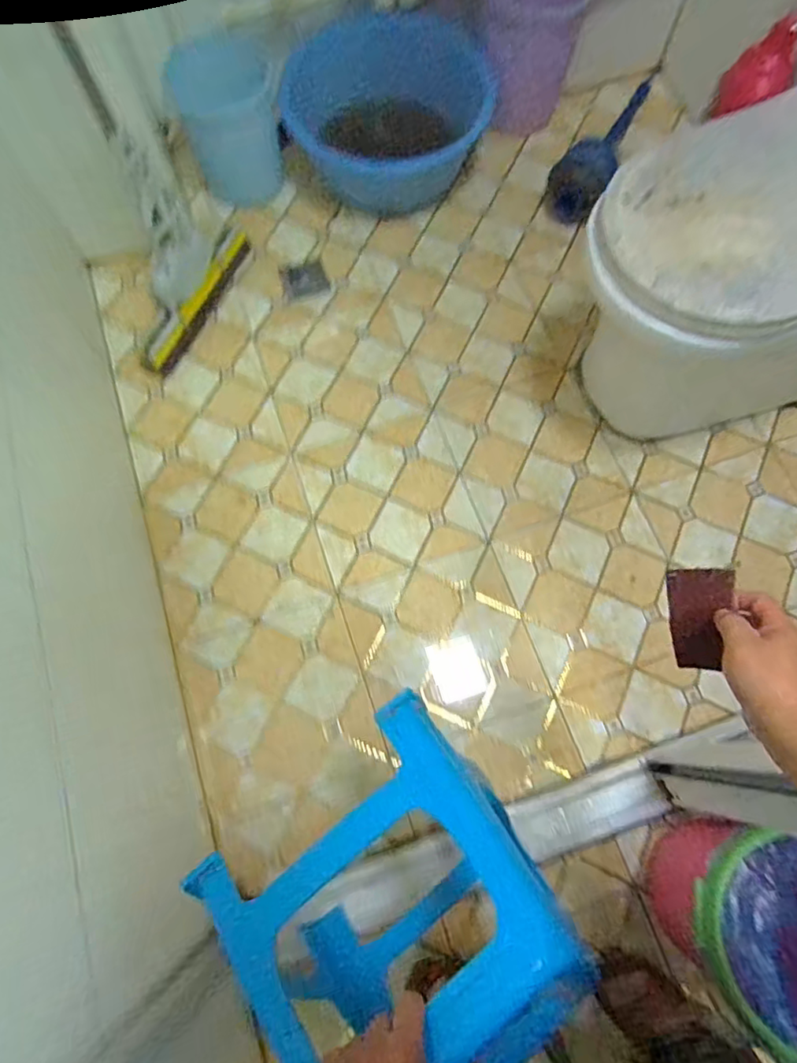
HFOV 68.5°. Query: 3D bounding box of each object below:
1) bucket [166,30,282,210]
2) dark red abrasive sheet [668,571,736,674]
[{"bbox_3d":[-0.397,-0.941,1.352,0.230,0.236,0.227,-15,71,-6],"label":"bucket"},{"bbox_3d":[0.262,0.076,0.505,0.051,0.007,0.086,-3,92,35],"label":"dark red abrasive sheet"}]

